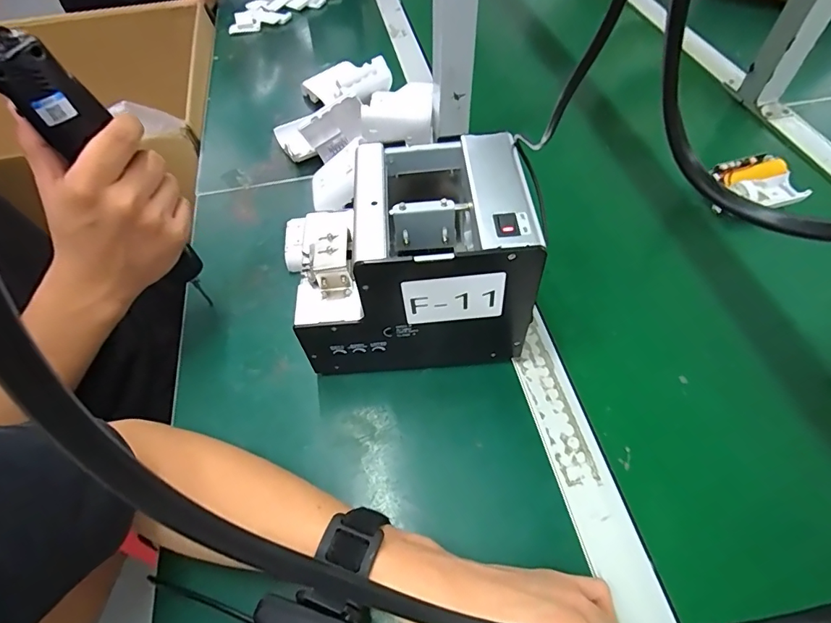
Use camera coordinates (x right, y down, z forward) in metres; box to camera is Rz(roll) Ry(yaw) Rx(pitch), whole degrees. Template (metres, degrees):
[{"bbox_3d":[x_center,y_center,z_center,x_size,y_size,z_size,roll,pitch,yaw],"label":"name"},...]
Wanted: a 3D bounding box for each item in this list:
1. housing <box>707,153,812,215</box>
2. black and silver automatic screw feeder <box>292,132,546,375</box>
[{"bbox_3d":[0.376,-0.136,0.511,0.094,0.043,0.066,-9,55,-2],"label":"housing"},{"bbox_3d":[-0.006,-0.041,0.379,0.174,0.148,0.123,-5,55,1],"label":"black and silver automatic screw feeder"}]

